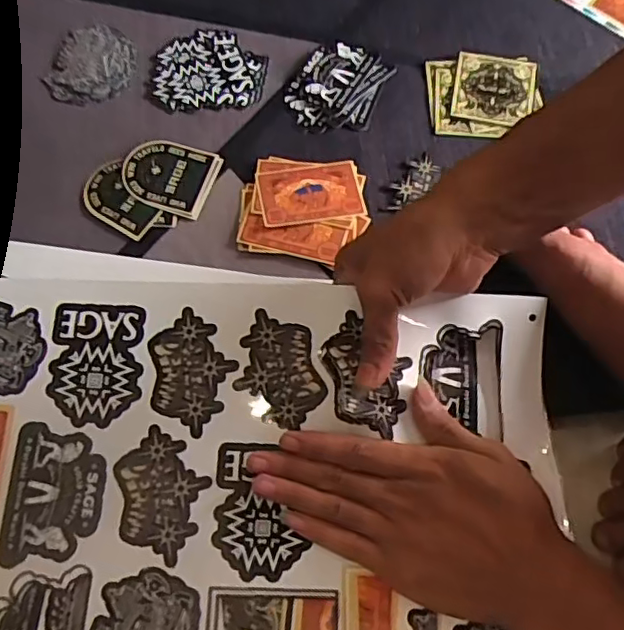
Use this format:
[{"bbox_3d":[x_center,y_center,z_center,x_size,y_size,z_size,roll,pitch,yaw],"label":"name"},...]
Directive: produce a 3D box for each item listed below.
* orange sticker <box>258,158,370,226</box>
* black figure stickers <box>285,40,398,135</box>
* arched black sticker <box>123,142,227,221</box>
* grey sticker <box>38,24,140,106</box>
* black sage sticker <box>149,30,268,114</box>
[{"bbox_3d":[-0.001,-0.096,0.467,0.079,0.004,0.053,-9,64,-5],"label":"orange sticker"},{"bbox_3d":[0.021,-0.195,0.507,0.076,0.007,0.090,24,74,7],"label":"black figure stickers"},{"bbox_3d":[-0.114,-0.114,0.474,0.069,0.005,0.063,18,69,6],"label":"arched black sticker"},{"bbox_3d":[-0.189,-0.216,0.512,0.071,0.004,0.082,12,69,4],"label":"grey sticker"},{"bbox_3d":[-0.089,-0.212,0.514,0.096,0.007,0.081,-6,70,-1],"label":"black sage sticker"}]

